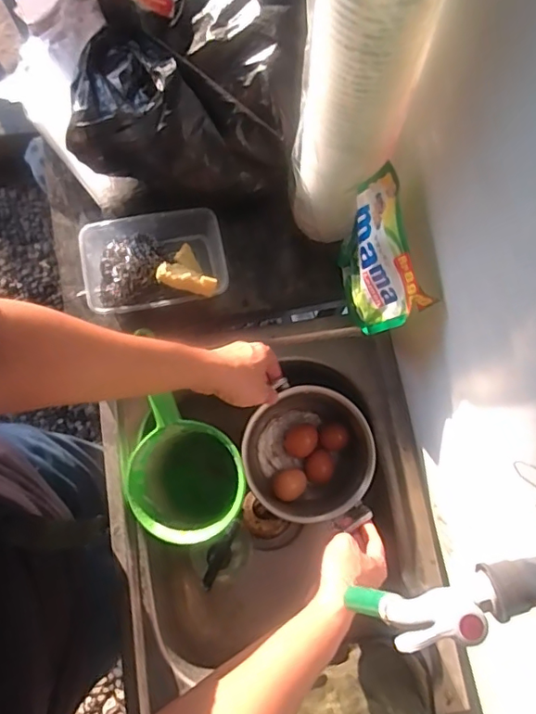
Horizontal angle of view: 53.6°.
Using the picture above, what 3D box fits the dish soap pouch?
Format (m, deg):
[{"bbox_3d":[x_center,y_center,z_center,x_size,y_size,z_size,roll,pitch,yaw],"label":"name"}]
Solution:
[{"bbox_3d":[0.122,-0.101,0.601,0.052,0.190,0.154,-11,78,-1],"label":"dish soap pouch"}]

